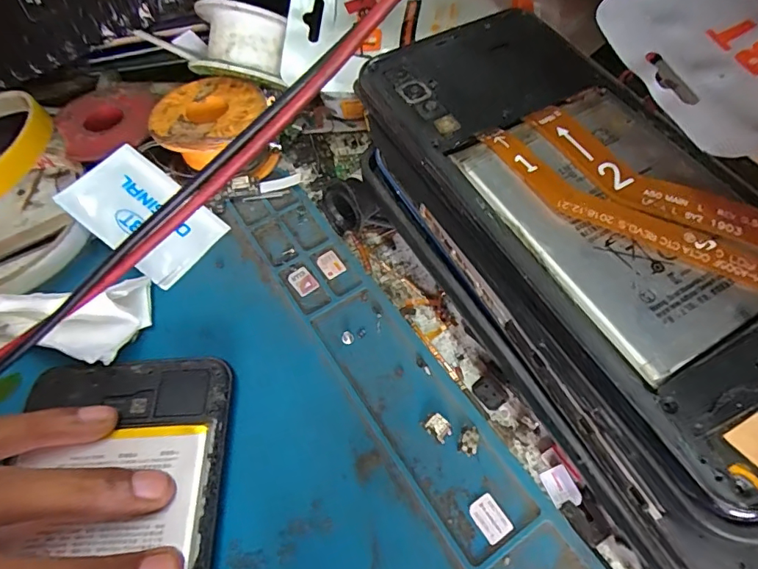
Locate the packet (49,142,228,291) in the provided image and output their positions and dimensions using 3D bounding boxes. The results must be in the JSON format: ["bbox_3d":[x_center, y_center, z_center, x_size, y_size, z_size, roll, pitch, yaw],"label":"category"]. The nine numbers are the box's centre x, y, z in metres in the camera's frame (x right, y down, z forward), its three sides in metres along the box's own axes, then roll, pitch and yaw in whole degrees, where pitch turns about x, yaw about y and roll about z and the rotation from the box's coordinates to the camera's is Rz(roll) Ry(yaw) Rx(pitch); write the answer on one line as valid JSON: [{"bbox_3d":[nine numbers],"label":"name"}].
[{"bbox_3d":[-0.103,-0.030,0.211,0.060,0.009,0.040,40,69,-1],"label":"packet"}]

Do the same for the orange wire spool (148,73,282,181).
[{"bbox_3d":[-0.079,-0.073,0.233,0.051,0.029,0.050,-2,58,4],"label":"orange wire spool"}]

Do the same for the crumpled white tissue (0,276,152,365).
[{"bbox_3d":[-0.136,0.011,0.185,0.085,0.024,0.037,2,58,6],"label":"crumpled white tissue"}]

